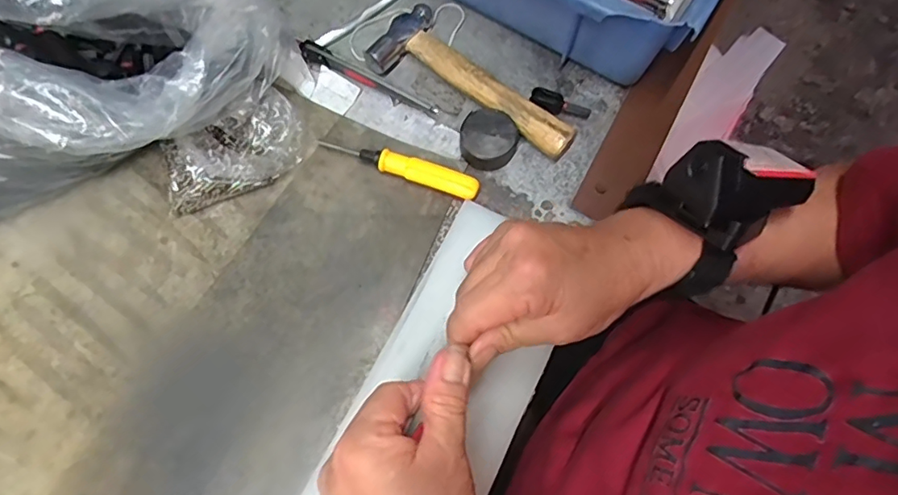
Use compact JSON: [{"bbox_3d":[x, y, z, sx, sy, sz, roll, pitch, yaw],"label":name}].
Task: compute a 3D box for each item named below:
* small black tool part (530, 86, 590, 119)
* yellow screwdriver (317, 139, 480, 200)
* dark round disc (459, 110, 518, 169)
[{"bbox_3d":[0.079,-0.101,0.392,0.044,0.011,0.016,22,73,5],"label":"small black tool part"},{"bbox_3d":[-0.034,-0.056,0.371,0.113,0.016,0.016,19,73,4],"label":"yellow screwdriver"},{"bbox_3d":[0.027,-0.075,0.377,0.038,0.022,0.036,1,73,-2],"label":"dark round disc"}]

